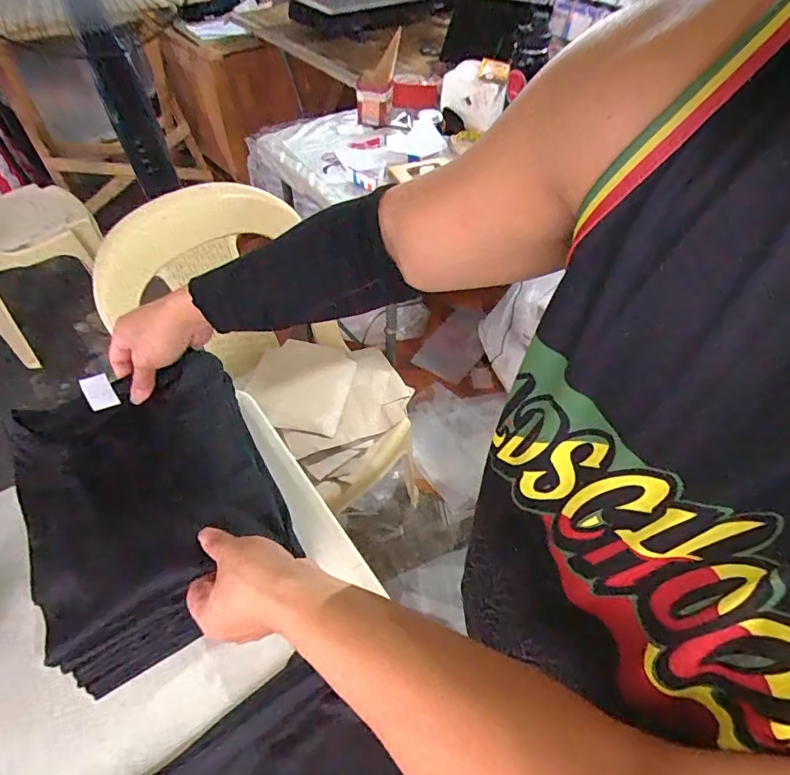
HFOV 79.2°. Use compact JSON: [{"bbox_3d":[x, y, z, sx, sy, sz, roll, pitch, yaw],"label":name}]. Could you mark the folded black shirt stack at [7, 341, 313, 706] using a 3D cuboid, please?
[{"bbox_3d":[-0.240,0.119,0.494,0.213,0.115,0.246,-22,54,-20],"label":"folded black shirt stack"}]

